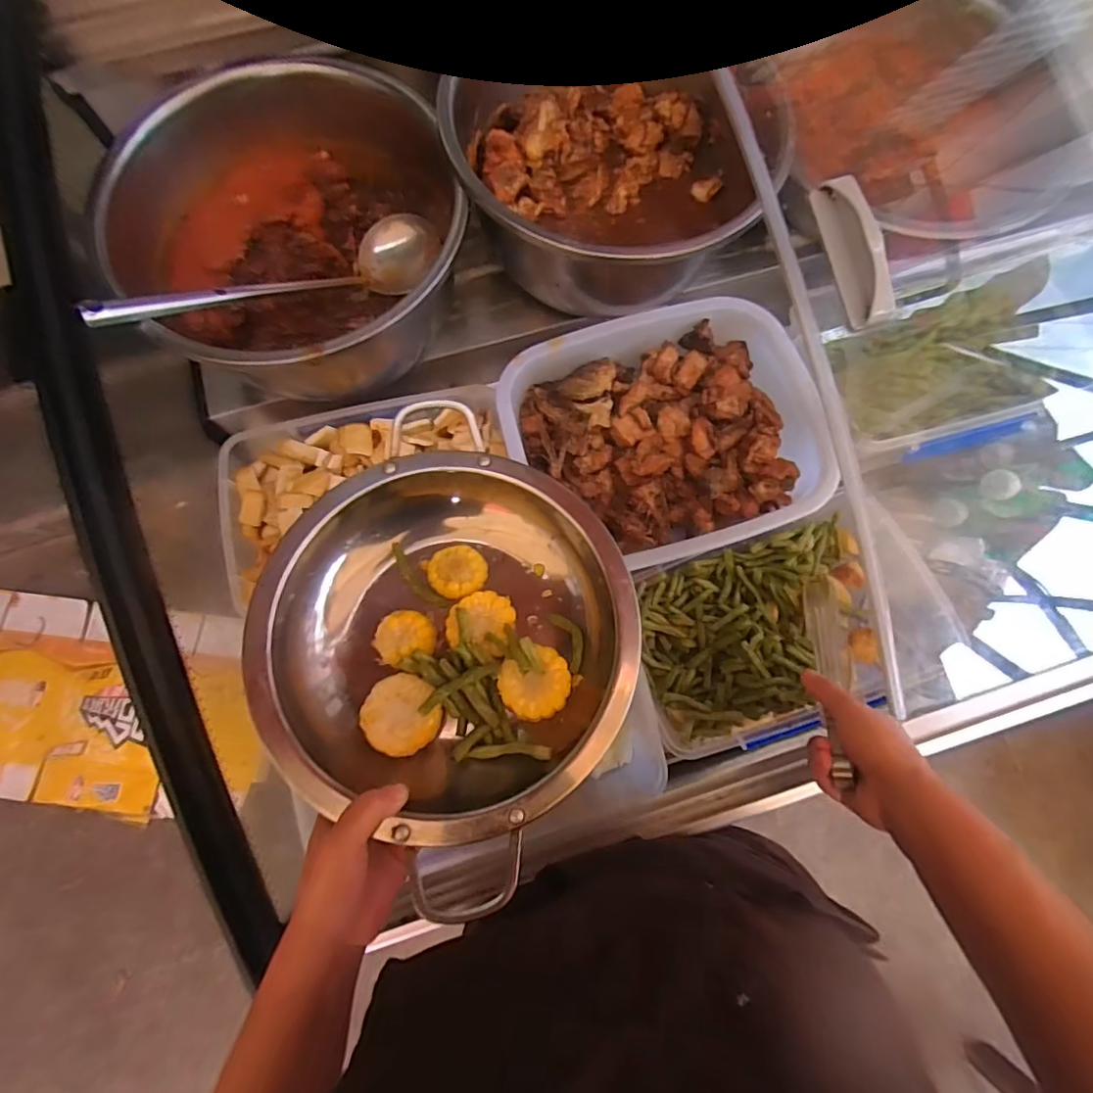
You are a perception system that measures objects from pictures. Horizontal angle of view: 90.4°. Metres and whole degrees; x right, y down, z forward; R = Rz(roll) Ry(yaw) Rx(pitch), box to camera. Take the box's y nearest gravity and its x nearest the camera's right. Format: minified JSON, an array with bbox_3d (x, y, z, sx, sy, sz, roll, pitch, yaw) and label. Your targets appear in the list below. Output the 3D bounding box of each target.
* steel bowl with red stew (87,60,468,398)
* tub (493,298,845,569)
[{"bbox_3d":[-0.229,-0.297,0.545,0.293,0.169,0.308,0,74,-1],"label":"steel bowl with red stew"},{"bbox_3d":[0.128,-0.117,0.603,0.322,0.092,0.257,-17,75,-6],"label":"tub"}]

